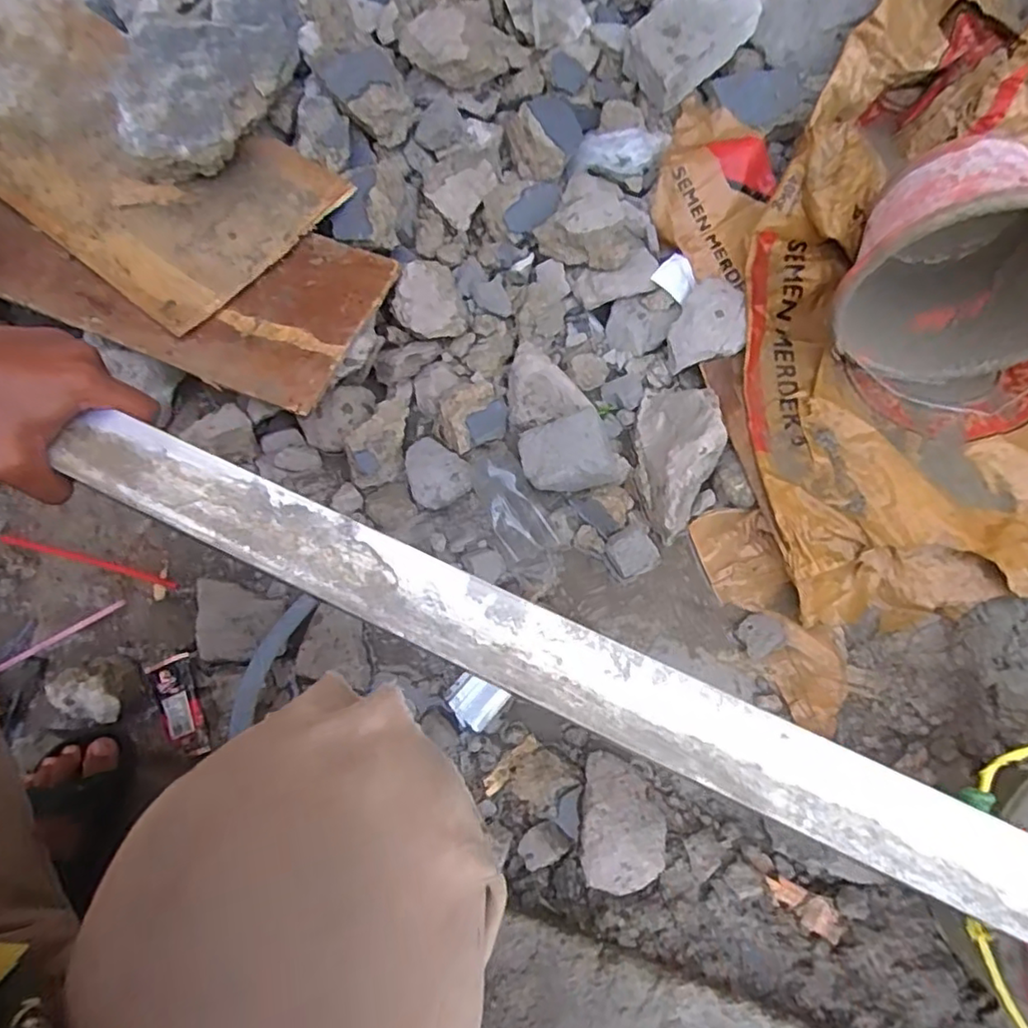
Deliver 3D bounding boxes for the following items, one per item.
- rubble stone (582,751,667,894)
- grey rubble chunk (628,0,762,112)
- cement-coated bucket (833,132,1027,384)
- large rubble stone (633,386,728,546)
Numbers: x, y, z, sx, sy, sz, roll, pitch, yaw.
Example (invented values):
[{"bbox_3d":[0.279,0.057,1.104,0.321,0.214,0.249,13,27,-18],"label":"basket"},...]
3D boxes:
[{"bbox_3d":[0.103,0.291,0.585,0.074,0.034,0.114,5,68,2],"label":"rubble stone"},{"bbox_3d":[0.229,-0.631,0.827,0.174,0.079,0.115,-38,73,-14],"label":"grey rubble chunk"},{"bbox_3d":[0.476,-0.281,0.665,0.239,0.239,0.175,5,68,2],"label":"cement-coated bucket"},{"bbox_3d":[0.187,-0.073,0.709,0.081,0.081,0.183,1,68,1],"label":"large rubble stone"}]

